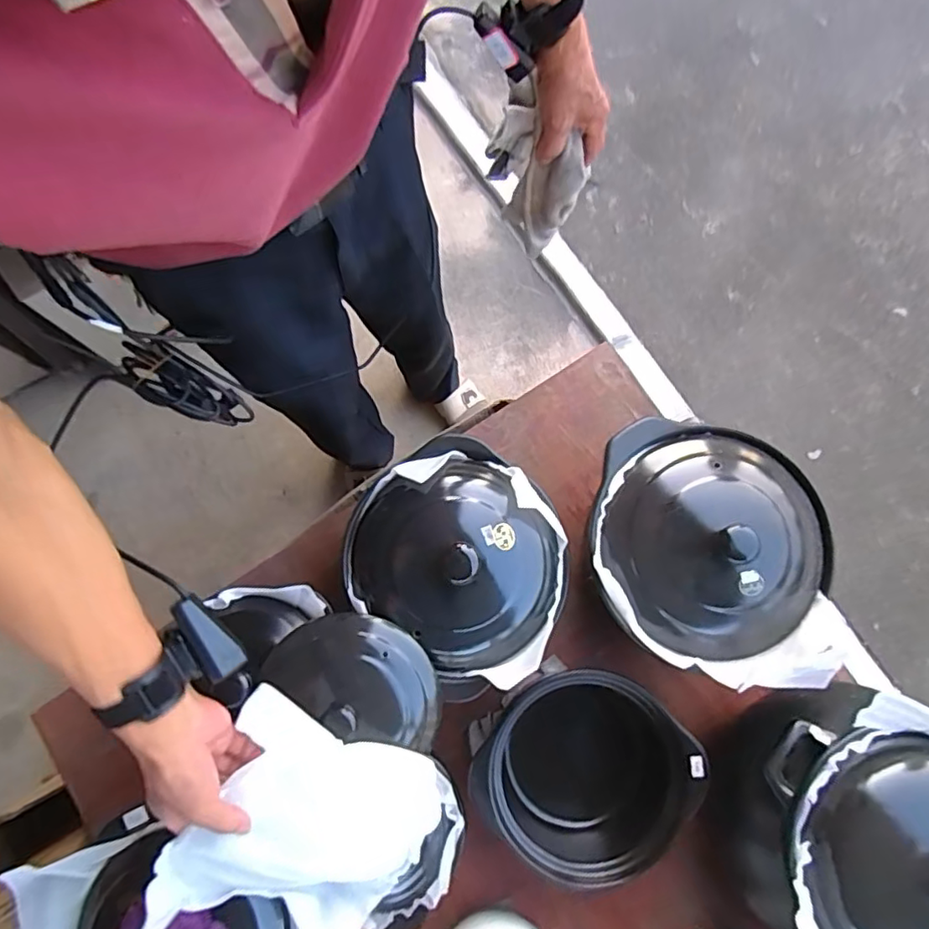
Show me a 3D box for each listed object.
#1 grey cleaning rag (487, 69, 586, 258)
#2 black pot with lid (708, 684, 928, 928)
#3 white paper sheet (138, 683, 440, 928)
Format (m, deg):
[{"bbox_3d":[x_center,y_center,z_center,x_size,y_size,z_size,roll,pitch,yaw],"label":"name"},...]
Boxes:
[{"bbox_3d":[0.085,-0.341,0.729,0.113,0.208,0.048,34,81,5],"label":"grey cleaning rag"},{"bbox_3d":[0.426,0.396,0.625,0.259,0.202,0.251,0,78,0],"label":"black pot with lid"},{"bbox_3d":[-0.146,0.359,0.564,0.246,0.048,0.198,38,81,-28],"label":"white paper sheet"}]

